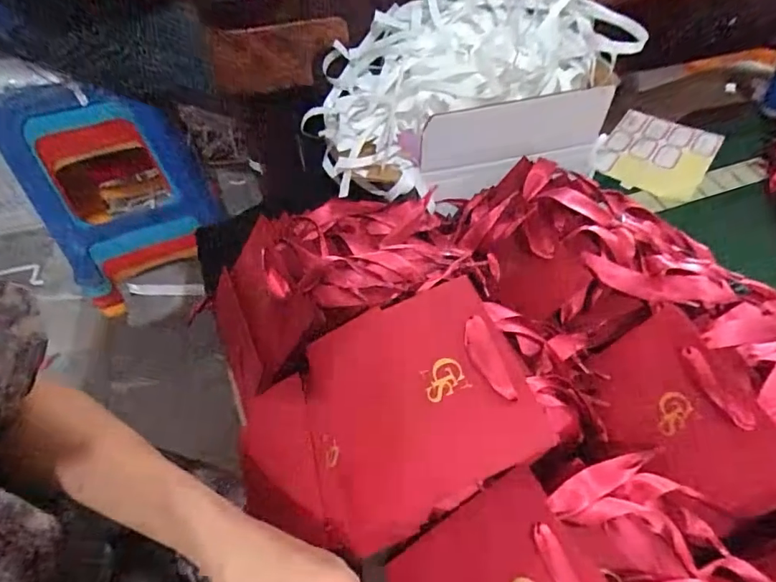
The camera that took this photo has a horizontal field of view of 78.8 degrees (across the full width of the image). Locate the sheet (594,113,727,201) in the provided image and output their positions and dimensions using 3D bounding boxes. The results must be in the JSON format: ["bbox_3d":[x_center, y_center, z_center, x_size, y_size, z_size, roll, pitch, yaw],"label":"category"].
[{"bbox_3d":[0.375,-0.194,0.664,0.135,0.011,0.156,31,65,20],"label":"sheet"}]

